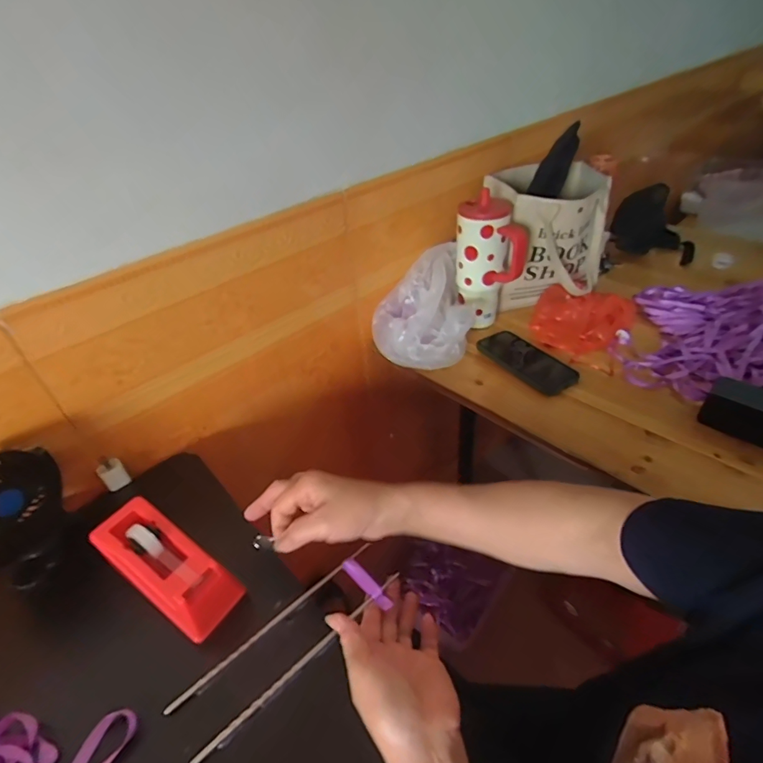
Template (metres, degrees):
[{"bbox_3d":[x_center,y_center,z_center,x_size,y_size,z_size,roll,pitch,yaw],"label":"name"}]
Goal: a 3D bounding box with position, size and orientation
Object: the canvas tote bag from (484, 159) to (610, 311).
[{"bbox_3d":[0.301,-0.259,0.831,0.217,0.214,0.214,7,41,15],"label":"canvas tote bag"}]

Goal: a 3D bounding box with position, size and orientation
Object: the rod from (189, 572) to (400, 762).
[{"bbox_3d":[-0.066,0.250,0.403,0.225,0.012,0.009,-31,46,-31],"label":"rod"}]

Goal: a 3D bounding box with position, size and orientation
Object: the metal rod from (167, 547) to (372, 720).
[{"bbox_3d":[-0.098,0.224,0.422,0.220,0.007,0.008,-31,46,-27],"label":"metal rod"}]

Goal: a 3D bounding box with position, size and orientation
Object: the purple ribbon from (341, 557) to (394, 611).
[{"bbox_3d":[-0.017,0.202,0.451,0.060,0.008,0.013,33,53,30],"label":"purple ribbon"}]

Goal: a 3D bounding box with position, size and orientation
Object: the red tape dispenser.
[{"bbox_3d":[-0.217,0.177,0.442,0.155,0.060,0.060,21,47,29],"label":"red tape dispenser"}]

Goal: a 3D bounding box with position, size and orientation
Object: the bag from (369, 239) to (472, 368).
[{"bbox_3d":[0.066,-0.115,0.759,0.163,0.120,0.231,-1,40,5],"label":"bag"}]

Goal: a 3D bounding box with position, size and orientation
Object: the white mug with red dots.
[{"bbox_3d":[0.185,-0.197,0.766,0.114,0.201,0.080,9,42,16],"label":"white mug with red dots"}]

